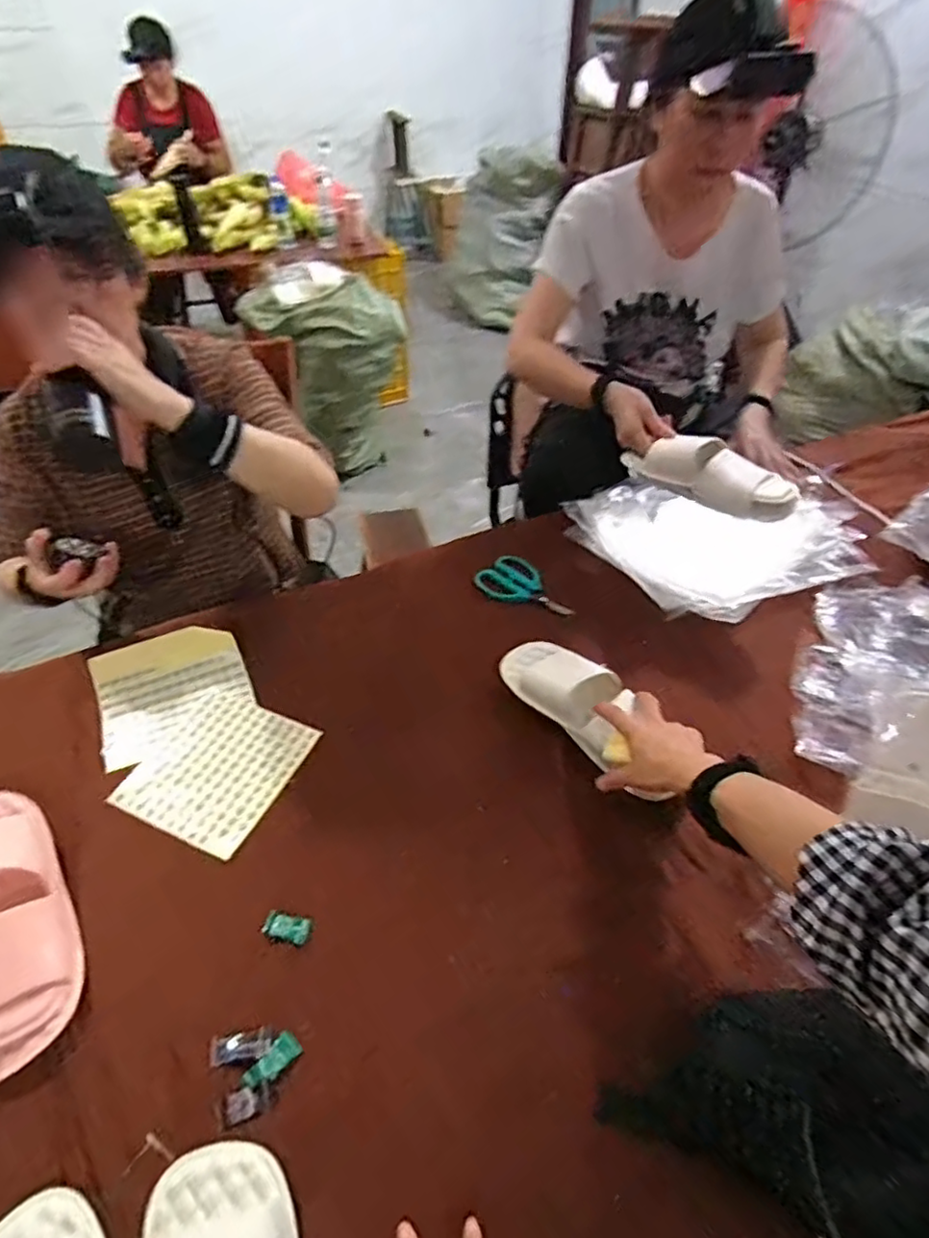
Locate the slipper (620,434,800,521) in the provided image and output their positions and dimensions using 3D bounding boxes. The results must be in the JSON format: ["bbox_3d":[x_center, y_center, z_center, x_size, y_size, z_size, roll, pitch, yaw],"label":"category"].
[{"bbox_3d":[0.348,-0.210,0.903,0.235,0.071,0.088,31,52,27],"label":"slipper"}]

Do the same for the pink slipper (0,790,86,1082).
[{"bbox_3d":[-0.417,0.264,0.581,0.098,0.063,0.251,-23,50,-23],"label":"pink slipper"}]

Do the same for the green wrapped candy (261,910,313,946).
[{"bbox_3d":[-0.167,0.289,0.606,0.043,0.010,0.024,11,45,10],"label":"green wrapped candy"}]

